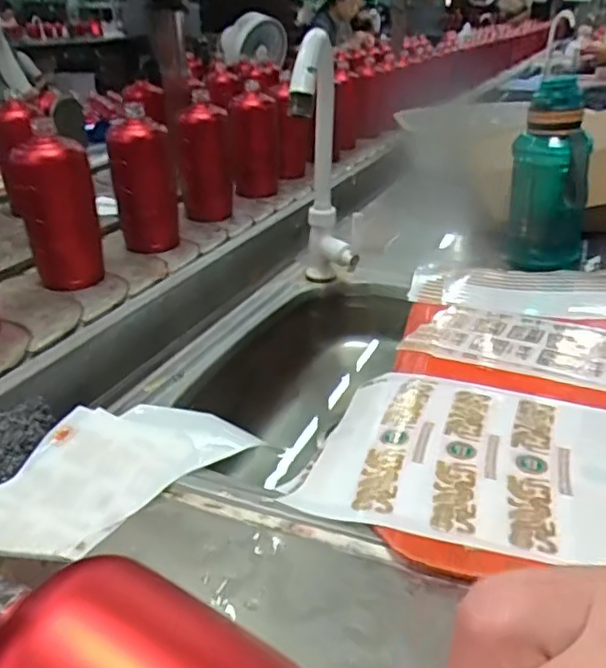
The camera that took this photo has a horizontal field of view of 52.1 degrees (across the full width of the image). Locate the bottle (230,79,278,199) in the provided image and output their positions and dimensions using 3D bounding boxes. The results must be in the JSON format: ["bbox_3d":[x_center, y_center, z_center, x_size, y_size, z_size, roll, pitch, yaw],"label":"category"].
[{"bbox_3d":[-0.082,-0.323,1.062,0.076,0.178,0.091,1,28,3],"label":"bottle"}]

